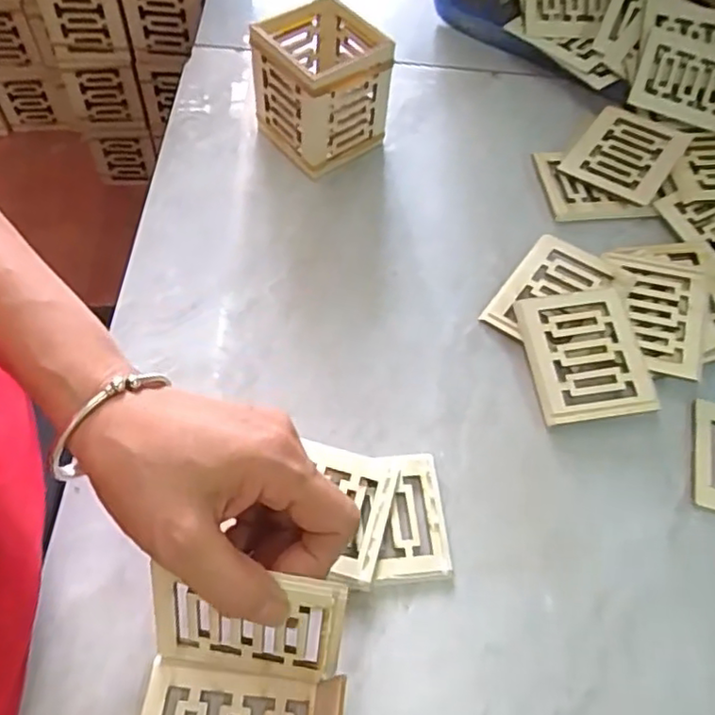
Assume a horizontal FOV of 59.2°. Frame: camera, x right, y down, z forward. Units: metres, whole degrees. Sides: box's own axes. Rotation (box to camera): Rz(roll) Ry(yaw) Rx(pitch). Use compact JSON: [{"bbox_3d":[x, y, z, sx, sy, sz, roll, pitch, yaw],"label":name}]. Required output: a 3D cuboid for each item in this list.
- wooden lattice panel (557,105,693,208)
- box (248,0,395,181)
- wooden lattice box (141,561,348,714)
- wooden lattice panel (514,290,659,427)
[{"bbox_3d":[0.197,-0.150,0.462,0.068,0.005,0.078,32,72,19],"label":"wooden lattice panel"},{"bbox_3d":[-0.025,-0.187,0.435,0.072,0.086,0.074,-33,67,-21],"label":"box"},{"bbox_3d":[-0.051,0.144,0.258,0.087,0.058,0.092,4,61,3],"label":"wooden lattice box"},{"bbox_3d":[0.135,-0.002,0.374,0.065,0.014,0.080,-4,61,-7],"label":"wooden lattice panel"}]

